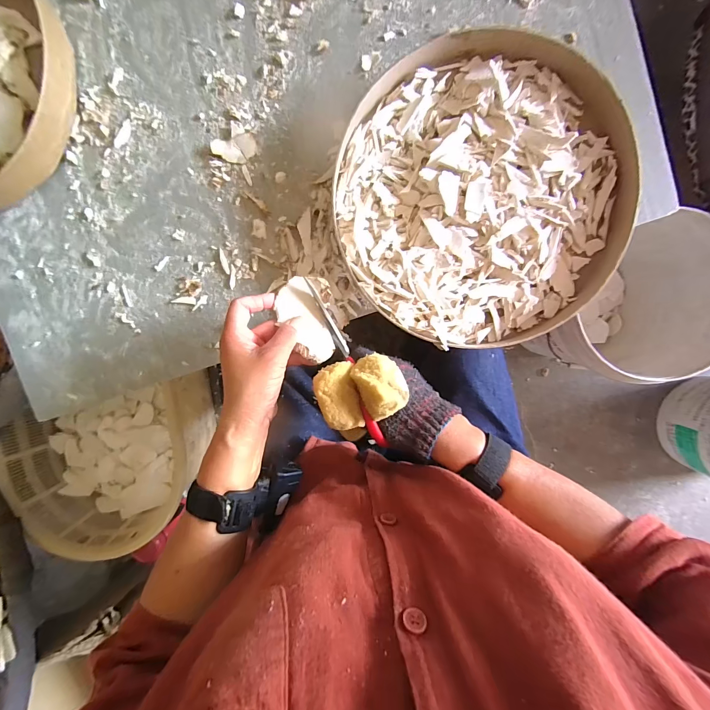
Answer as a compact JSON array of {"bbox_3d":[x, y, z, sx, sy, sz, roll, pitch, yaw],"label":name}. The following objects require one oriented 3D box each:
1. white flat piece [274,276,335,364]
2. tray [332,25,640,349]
[{"bbox_3d":[-0.050,-0.034,0.335,0.041,0.009,0.087,-29,85,-11],"label":"white flat piece"},{"bbox_3d":[0.132,-0.162,0.357,0.293,0.043,0.299,0,95,3],"label":"tray"}]

